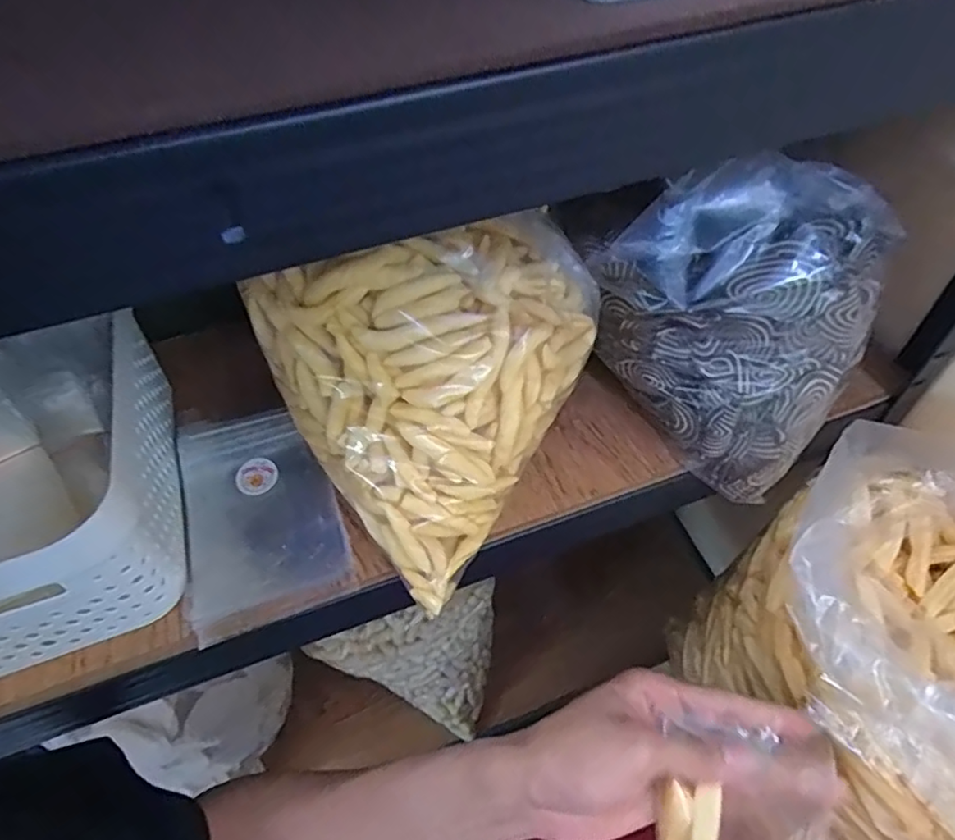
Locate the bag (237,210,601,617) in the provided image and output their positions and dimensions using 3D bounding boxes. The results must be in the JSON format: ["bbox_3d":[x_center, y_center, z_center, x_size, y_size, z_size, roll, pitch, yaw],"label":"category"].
[{"bbox_3d":[-0.008,-0.034,0.390,0.204,0.168,0.159,-33,57,-21],"label":"bag"}]

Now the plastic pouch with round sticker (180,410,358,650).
[{"bbox_3d":[-0.157,0.061,0.422,0.102,0.016,0.162,-23,54,-14],"label":"plastic pouch with round sticker"}]

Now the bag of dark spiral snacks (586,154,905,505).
[{"bbox_3d":[0.180,-0.069,0.412,0.149,0.177,0.132,36,62,27],"label":"bag of dark spiral snacks"}]

